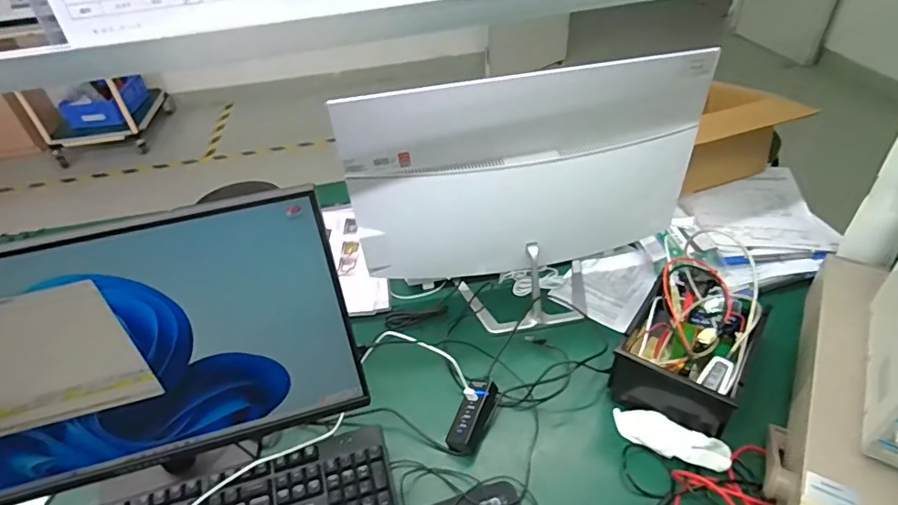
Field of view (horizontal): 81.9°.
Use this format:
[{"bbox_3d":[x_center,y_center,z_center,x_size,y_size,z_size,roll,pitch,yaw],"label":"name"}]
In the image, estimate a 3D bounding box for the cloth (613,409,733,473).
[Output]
[{"bbox_3d":[0.303,0.253,0.710,0.150,0.031,0.054,19,46,26],"label":"cloth"}]

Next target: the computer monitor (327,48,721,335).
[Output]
[{"bbox_3d":[0.129,-0.076,0.827,0.548,0.387,0.156,-11,41,-6],"label":"computer monitor"}]

